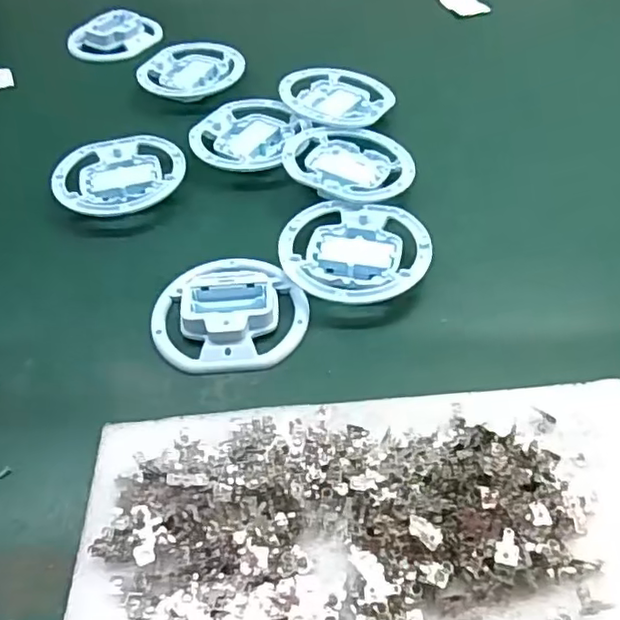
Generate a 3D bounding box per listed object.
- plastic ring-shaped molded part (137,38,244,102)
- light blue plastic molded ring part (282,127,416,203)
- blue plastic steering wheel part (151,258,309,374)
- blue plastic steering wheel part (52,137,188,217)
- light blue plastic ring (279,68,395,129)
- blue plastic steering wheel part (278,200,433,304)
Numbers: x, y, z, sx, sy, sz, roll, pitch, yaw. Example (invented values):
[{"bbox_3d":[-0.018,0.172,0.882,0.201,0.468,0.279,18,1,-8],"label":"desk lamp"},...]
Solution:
[{"bbox_3d":[-0.123,-0.250,0.647,0.103,0.016,0.099,-12,49,-8],"label":"plastic ring-shaped molded part"},{"bbox_3d":[0.030,-0.120,0.516,0.105,0.024,0.096,31,57,27],"label":"light blue plastic molded ring part"},{"bbox_3d":[-0.054,-0.002,0.424,0.102,0.020,0.094,-3,49,0],"label":"blue plastic steering wheel part"},{"bbox_3d":[-0.159,-0.113,0.524,0.101,0.016,0.104,-1,49,2],"label":"blue plastic steering wheel part"},{"bbox_3d":[0.024,-0.199,0.587,0.101,0.018,0.094,-1,49,2],"label":"light blue plastic ring"},{"bbox_3d":[0.032,-0.040,0.452,0.103,0.019,0.098,-3,49,0],"label":"blue plastic steering wheel part"}]

